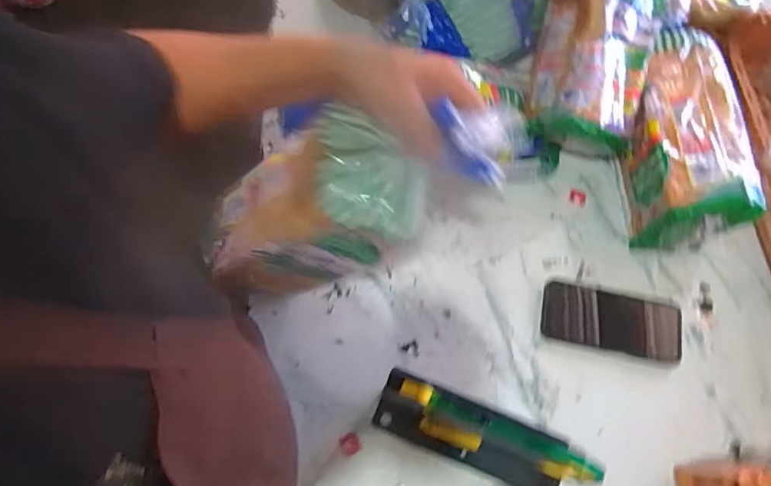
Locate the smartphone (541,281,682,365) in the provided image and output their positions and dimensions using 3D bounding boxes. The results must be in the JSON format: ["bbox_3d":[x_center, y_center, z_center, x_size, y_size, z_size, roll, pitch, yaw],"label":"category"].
[{"bbox_3d":[0.278,0.095,0.640,0.165,0.016,0.073,12,70,2],"label":"smartphone"}]

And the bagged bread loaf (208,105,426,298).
[{"bbox_3d":[-0.064,-0.034,0.509,0.097,0.240,0.112,16,65,-39],"label":"bagged bread loaf"}]

